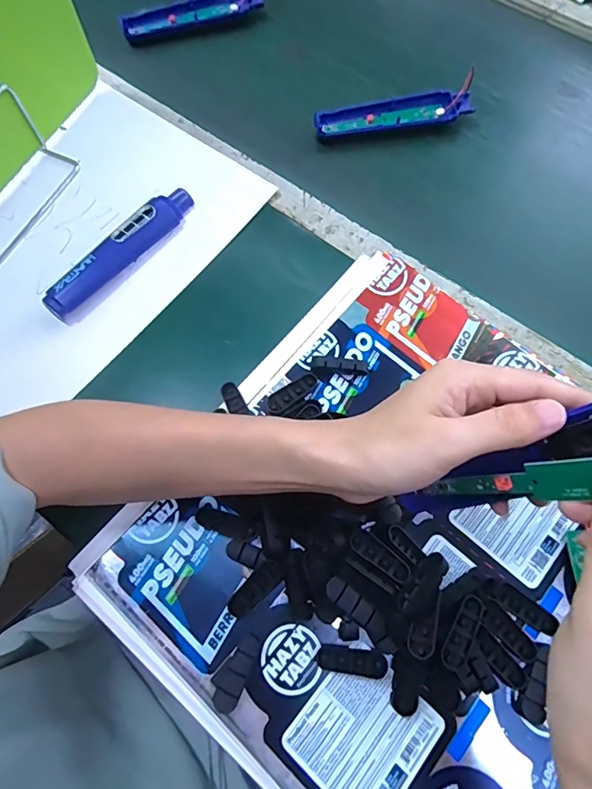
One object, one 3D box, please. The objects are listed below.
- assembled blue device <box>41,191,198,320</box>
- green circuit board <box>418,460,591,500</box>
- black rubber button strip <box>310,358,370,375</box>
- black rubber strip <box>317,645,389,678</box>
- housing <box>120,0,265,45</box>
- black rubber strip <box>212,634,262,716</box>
[{"bbox_3d":[-0.167,-0.139,0.444,0.035,0.029,0.172,41,76,10],"label":"assembled blue device"},{"bbox_3d":[0.117,0.044,0.230,0.006,0.133,0.017,-15,86,-31],"label":"green circuit board"},{"bbox_3d":[0.036,-0.023,0.394,0.049,0.017,0.010,6,73,0],"label":"black rubber button strip"},{"bbox_3d":[0.039,0.184,0.322,0.047,0.009,0.016,6,73,0],"label":"black rubber strip"},{"bbox_3d":[-0.126,-0.473,0.575,0.176,0.024,0.038,-19,69,-6],"label":"housing"},{"bbox_3d":[-0.042,0.190,0.319,0.021,0.007,0.049,26,59,11],"label":"black rubber strip"}]

